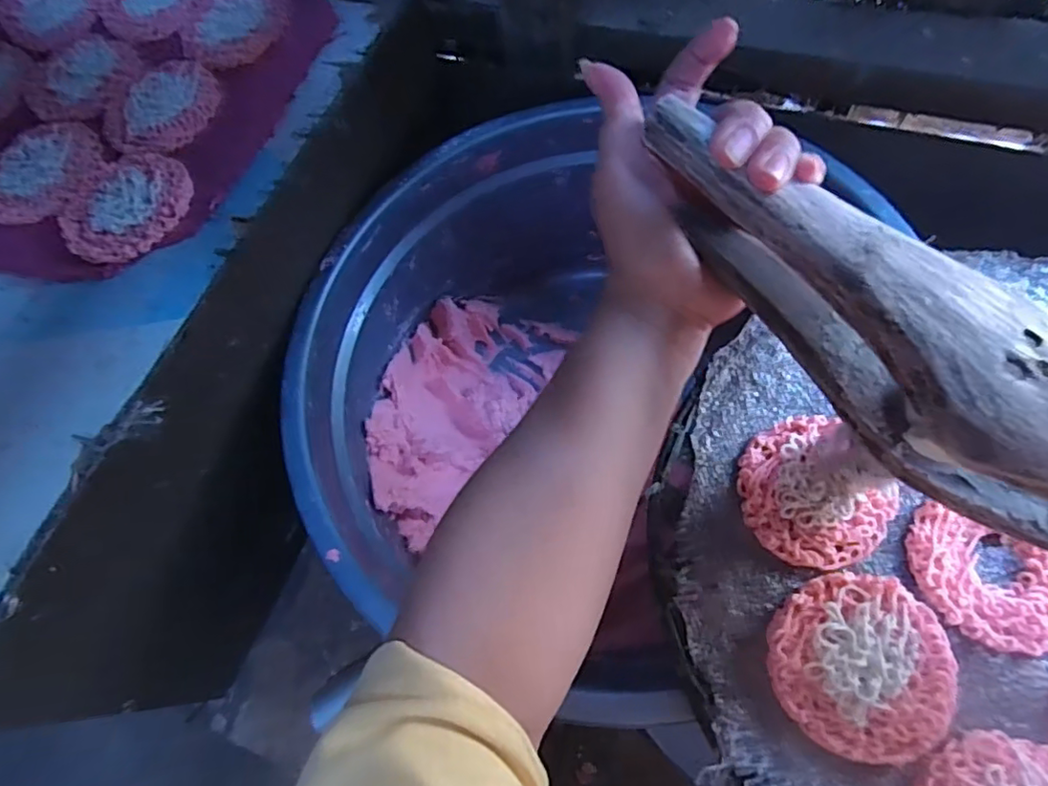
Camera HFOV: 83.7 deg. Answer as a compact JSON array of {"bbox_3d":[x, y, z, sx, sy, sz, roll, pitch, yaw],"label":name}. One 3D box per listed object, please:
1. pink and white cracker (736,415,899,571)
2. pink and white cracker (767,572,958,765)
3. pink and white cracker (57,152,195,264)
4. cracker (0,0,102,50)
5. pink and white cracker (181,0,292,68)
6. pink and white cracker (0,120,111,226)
[{"bbox_3d":[0.150,0.051,0.303,0.072,0.011,0.075,-3,66,6],"label":"pink and white cracker"},{"bbox_3d":[0.158,0.126,0.272,0.078,0.006,0.076,-7,66,4],"label":"pink and white cracker"},{"bbox_3d":[-0.244,-0.115,0.362,0.068,0.007,0.079,27,73,17],"label":"pink and white cracker"},{"bbox_3d":[-0.370,-0.306,0.454,0.073,0.007,0.094,-40,68,-10],"label":"cracker"},{"bbox_3d":[-0.210,-0.270,0.424,0.081,0.009,0.080,-3,66,6],"label":"pink and white cracker"},{"bbox_3d":[-0.317,-0.146,0.383,0.080,0.009,0.086,-42,68,-11],"label":"pink and white cracker"}]

